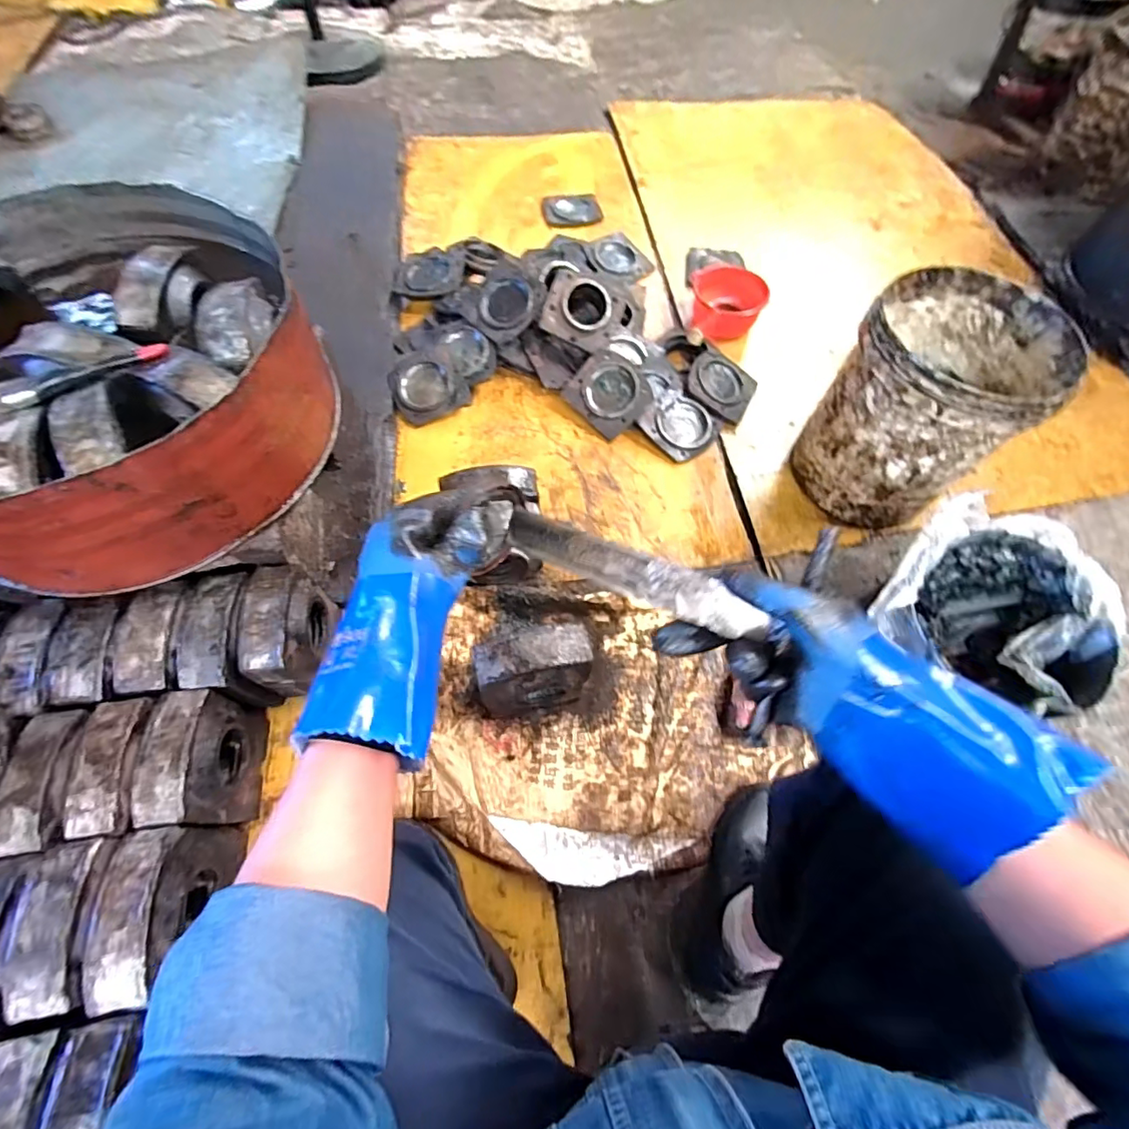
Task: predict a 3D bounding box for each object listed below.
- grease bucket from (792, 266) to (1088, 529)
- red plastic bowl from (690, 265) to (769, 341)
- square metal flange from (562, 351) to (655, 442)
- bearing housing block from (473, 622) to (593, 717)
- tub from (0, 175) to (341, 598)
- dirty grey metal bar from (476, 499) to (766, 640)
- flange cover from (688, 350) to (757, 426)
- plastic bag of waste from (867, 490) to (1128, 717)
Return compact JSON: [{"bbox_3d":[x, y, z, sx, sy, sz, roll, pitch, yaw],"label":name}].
[{"bbox_3d":[0.561,-0.244,0.869,0.255,0.303,0.277,1,61,-1],"label":"grease bucket"},{"bbox_3d":[0.350,-0.547,1.158,0.152,0.101,0.175,3,61,0],"label":"red plastic bowl"},{"bbox_3d":[0.086,-0.331,1.037,0.132,0.015,0.153,-45,87,8],"label":"square metal flange"},{"bbox_3d":[-0.038,0.150,0.733,0.150,0.150,0.077,-14,63,-9],"label":"bearing housing block"},{"bbox_3d":[-0.591,-0.245,0.702,0.502,0.192,0.521,1,61,-1],"label":"tub"},{"bbox_3d":[0.052,0.005,0.411,0.196,0.022,0.033,22,106,24],"label":"dirty grey metal bar"},{"bbox_3d":[0.303,-0.352,1.061,0.133,0.016,0.129,34,70,-1],"label":"flange cover"},{"bbox_3d":[0.573,0.067,0.746,0.253,0.172,0.242,35,66,16],"label":"plastic bag of waste"}]

